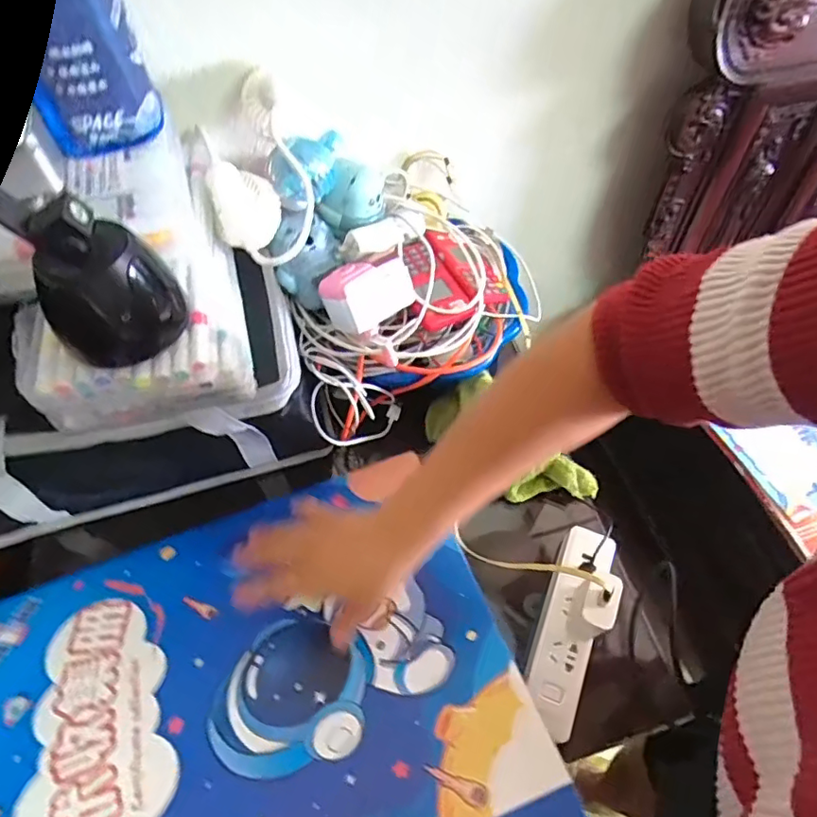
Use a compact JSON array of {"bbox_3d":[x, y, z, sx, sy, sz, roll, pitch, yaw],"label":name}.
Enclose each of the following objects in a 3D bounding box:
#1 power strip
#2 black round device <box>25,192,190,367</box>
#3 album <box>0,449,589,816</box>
[{"bbox_3d":[0.149,0.195,0.505,0.043,0.022,0.179,20,61,12],"label":"power strip"},{"bbox_3d":[-0.206,-0.088,0.374,0.079,0.100,0.079,0,59,0],"label":"black round device"},{"bbox_3d":[-0.149,0.250,0.444,0.459,0.018,0.378,-20,50,-8],"label":"album"}]

